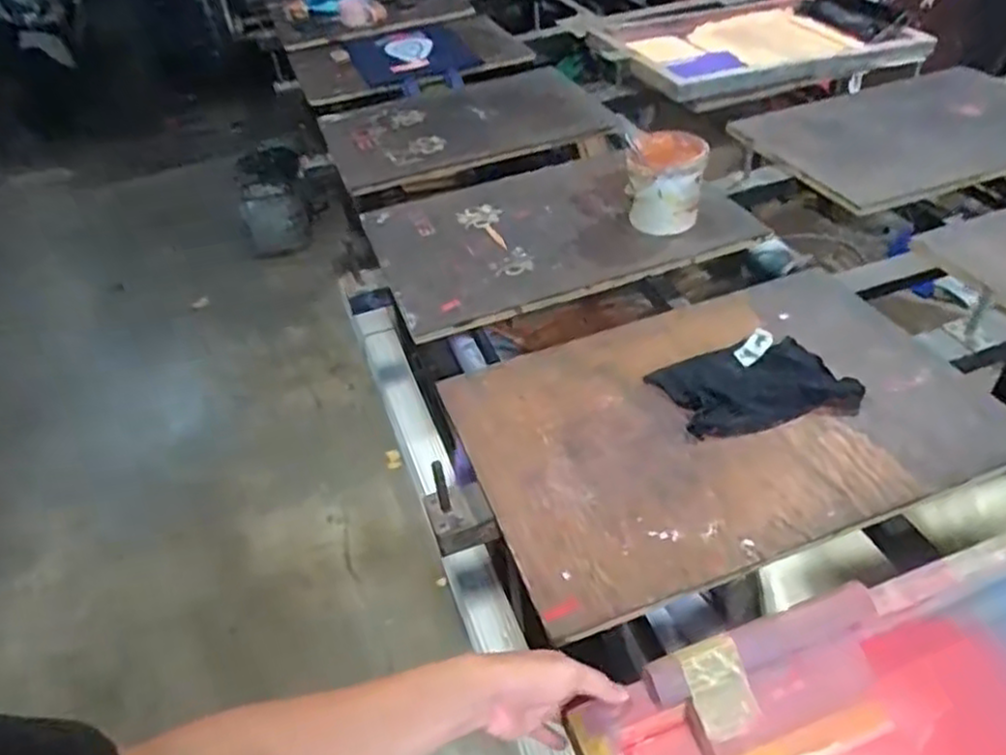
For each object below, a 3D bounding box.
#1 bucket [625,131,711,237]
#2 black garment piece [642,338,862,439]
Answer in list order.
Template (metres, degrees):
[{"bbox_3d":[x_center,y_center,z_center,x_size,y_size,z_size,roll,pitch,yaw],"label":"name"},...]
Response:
[{"bbox_3d":[0.261,-0.310,1.169,0.122,0.113,0.126,2,42,8],"label":"bucket"},{"bbox_3d":[0.305,0.009,0.878,0.205,0.012,0.136,-13,42,-9],"label":"black garment piece"}]

